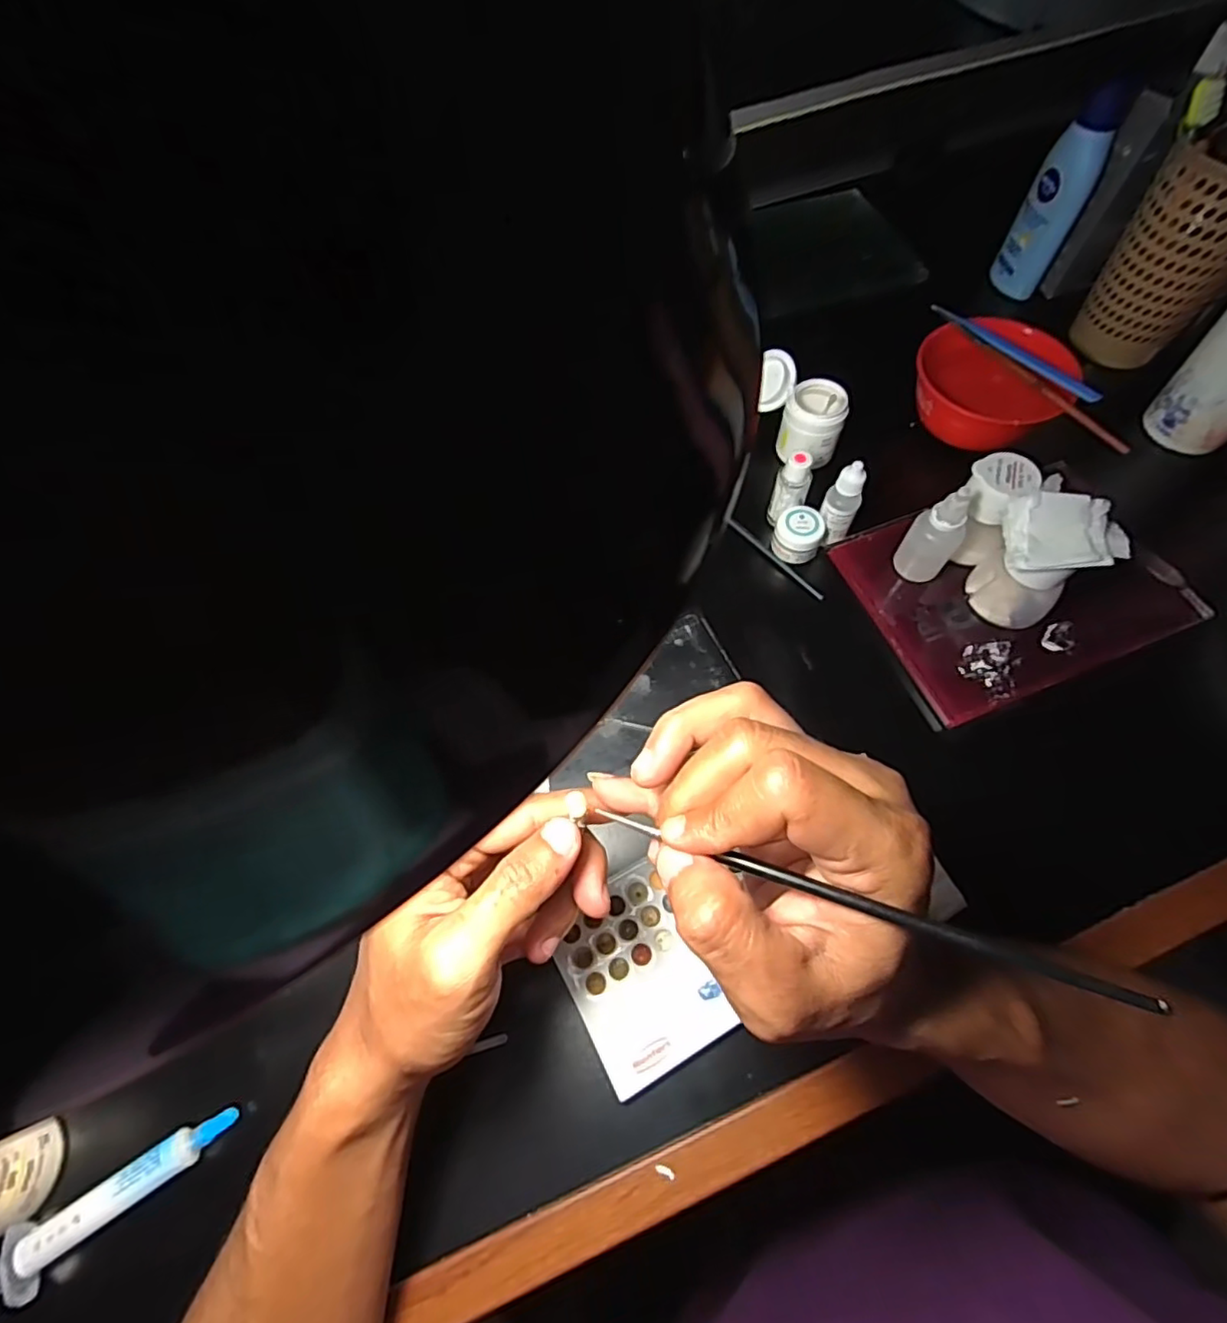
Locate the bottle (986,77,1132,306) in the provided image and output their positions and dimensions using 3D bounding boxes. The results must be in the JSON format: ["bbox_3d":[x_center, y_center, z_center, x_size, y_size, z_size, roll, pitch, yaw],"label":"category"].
[{"bbox_3d":[0.362,-0.378,0.503,0.044,0.143,0.030,27,68,14],"label":"bottle"}]

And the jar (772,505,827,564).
[{"bbox_3d":[0.131,-0.090,0.434,0.033,0.027,0.033,-1,64,1],"label":"jar"}]

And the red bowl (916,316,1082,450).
[{"bbox_3d":[0.280,-0.206,0.464,0.091,0.052,0.108,-37,69,-15],"label":"red bowl"}]

